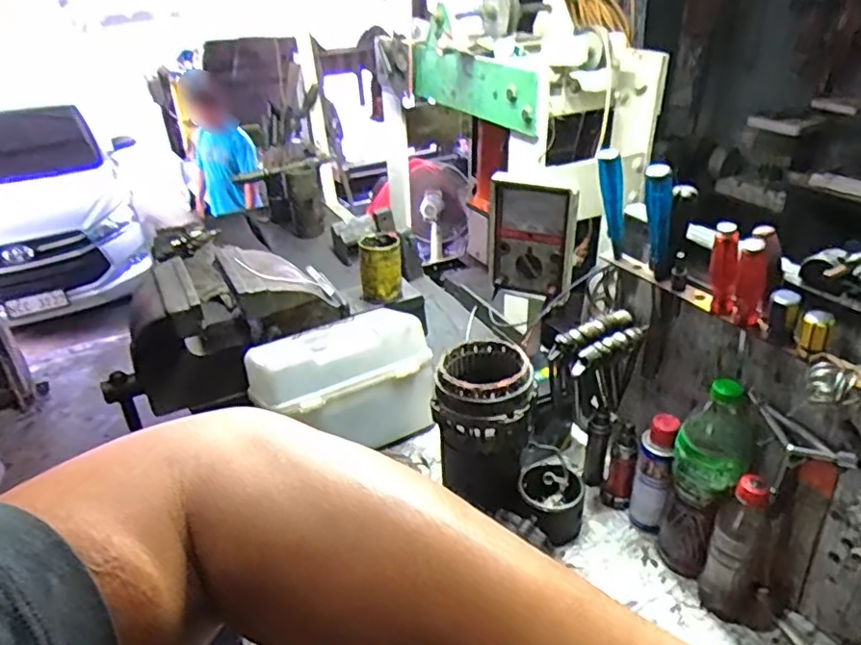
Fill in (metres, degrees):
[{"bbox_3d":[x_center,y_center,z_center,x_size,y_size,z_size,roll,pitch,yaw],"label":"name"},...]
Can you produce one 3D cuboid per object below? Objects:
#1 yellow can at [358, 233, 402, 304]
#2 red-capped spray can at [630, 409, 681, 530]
[{"bbox_3d":[-0.093,-0.100,1.162,0.069,0.120,0.065,-2,31,1],"label":"yellow can"},{"bbox_3d":[0.288,0.200,0.802,0.041,0.171,0.048,8,33,16],"label":"red-capped spray can"}]

